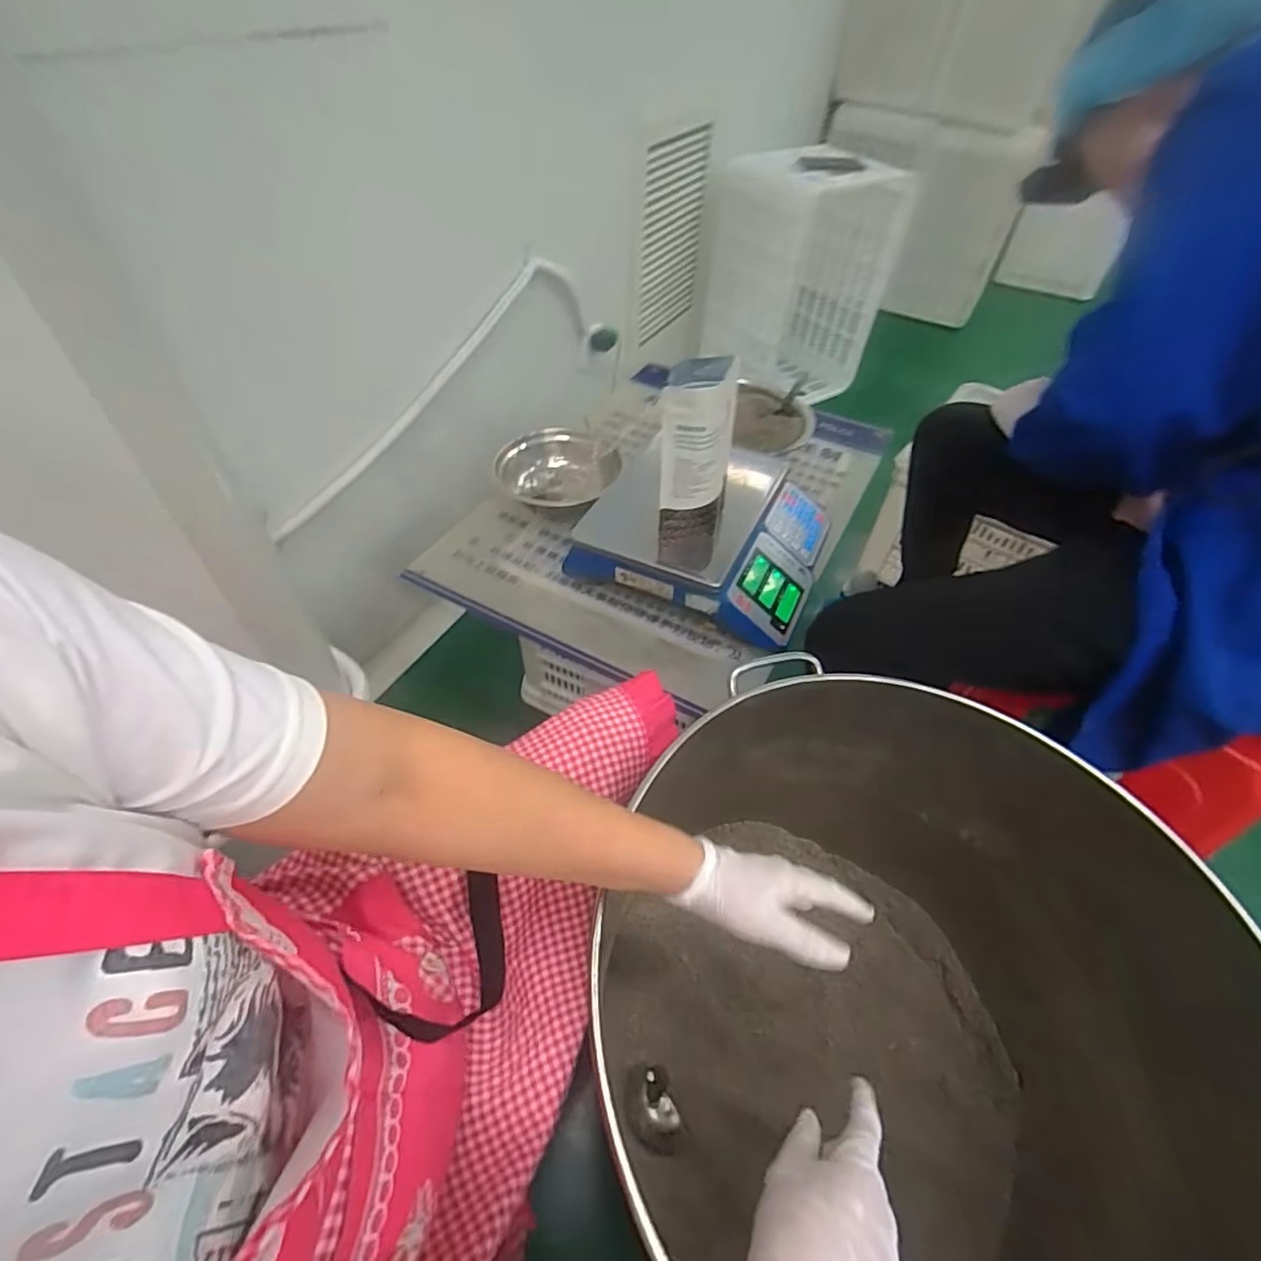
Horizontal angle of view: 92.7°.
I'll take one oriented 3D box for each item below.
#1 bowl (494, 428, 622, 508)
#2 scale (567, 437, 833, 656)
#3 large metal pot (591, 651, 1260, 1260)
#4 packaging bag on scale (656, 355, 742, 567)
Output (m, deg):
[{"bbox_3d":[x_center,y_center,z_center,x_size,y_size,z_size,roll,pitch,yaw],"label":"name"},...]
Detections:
[{"bbox_3d":[-0.117,-0.267,1.027,0.193,0.069,0.195,1,48,-2],"label":"bowl"},{"bbox_3d":[0.119,-0.141,0.905,0.319,0.115,0.303,23,51,17],"label":"scale"},{"bbox_3d":[0.242,0.395,0.617,0.489,0.464,0.510,-10,50,-11],"label":"large metal pot"},{"bbox_3d":[0.076,-0.197,0.749,0.088,0.246,0.093,9,49,5],"label":"packaging bag on scale"}]

